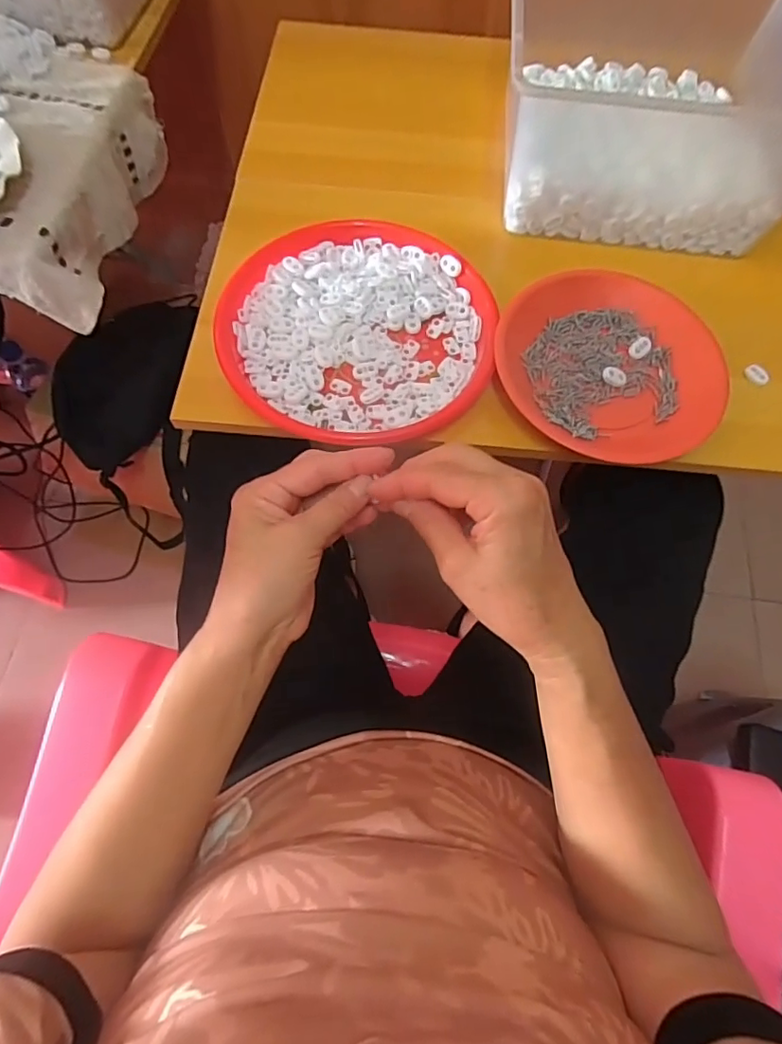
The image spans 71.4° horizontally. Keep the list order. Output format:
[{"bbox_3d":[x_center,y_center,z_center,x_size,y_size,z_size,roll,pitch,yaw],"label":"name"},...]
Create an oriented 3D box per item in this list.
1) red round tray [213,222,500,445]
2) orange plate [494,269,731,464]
[{"bbox_3d":[-0.031,-0.175,0.486,0.228,0.016,0.238,1,70,-2],"label":"red round tray"},{"bbox_3d":[0.190,-0.138,0.482,0.196,0.029,0.181,5,68,1],"label":"orange plate"}]

